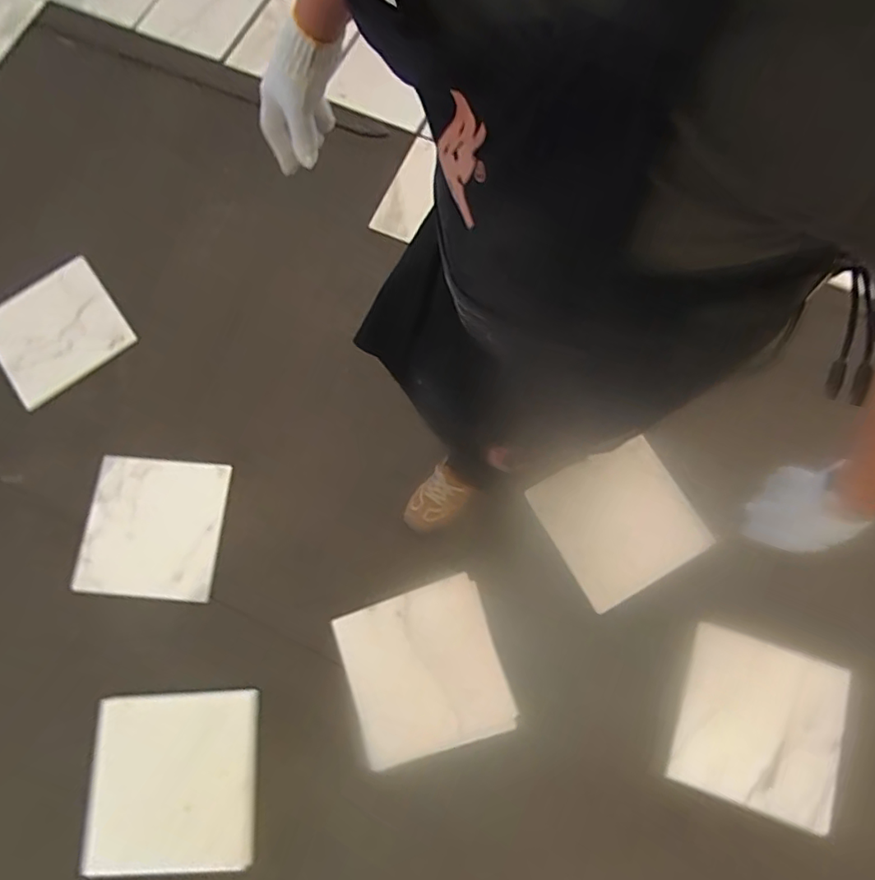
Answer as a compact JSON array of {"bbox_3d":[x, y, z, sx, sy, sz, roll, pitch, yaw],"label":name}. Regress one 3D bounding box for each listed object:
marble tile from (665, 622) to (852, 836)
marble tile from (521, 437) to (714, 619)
[{"bbox_3d":[0.669,0.588,1.170,0.292,0.015,0.322,15,72,19],"label":"marble tile"},{"bbox_3d":[0.399,0.176,1.248,0.291,0.027,0.311,-32,83,4],"label":"marble tile"}]

